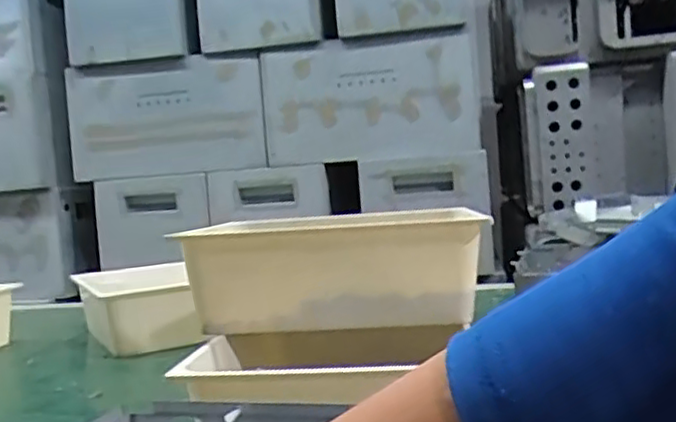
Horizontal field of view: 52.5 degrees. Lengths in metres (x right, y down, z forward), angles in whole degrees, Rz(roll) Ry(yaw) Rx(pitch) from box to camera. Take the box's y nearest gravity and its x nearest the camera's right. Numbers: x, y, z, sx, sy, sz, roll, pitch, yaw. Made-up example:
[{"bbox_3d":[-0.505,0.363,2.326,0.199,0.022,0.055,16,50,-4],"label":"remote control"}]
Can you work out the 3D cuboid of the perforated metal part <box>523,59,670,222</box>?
[{"bbox_3d":[0.615,-0.166,1.625,0.328,0.357,0.083,-3,-1,-16],"label":"perforated metal part"}]

